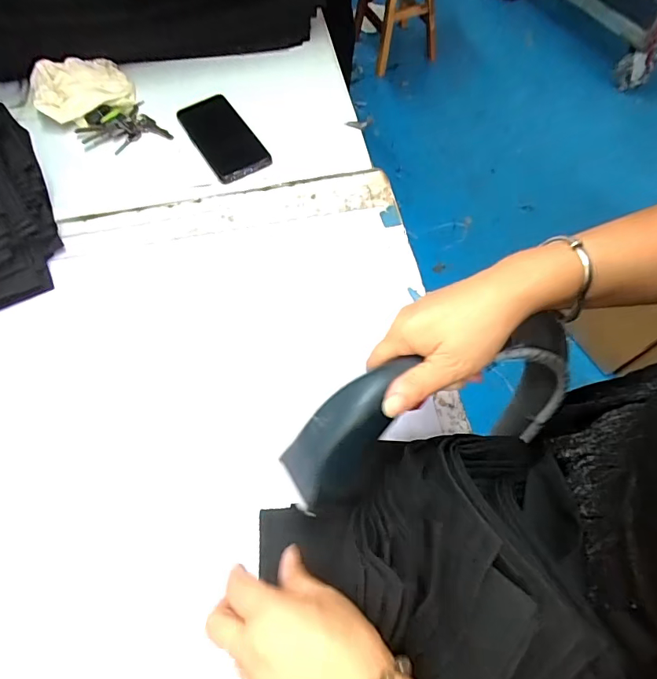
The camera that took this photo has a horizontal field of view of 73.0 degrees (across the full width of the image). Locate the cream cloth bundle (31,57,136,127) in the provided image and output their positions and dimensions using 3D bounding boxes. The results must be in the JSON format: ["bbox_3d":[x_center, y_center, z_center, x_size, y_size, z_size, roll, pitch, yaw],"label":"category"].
[{"bbox_3d":[-0.357,-0.363,0.646,0.133,0.041,0.106,-28,66,-11],"label":"cream cloth bundle"}]

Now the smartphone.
[{"bbox_3d":[-0.149,-0.283,0.611,0.076,0.011,0.167,-30,66,-11],"label":"smartphone"}]

